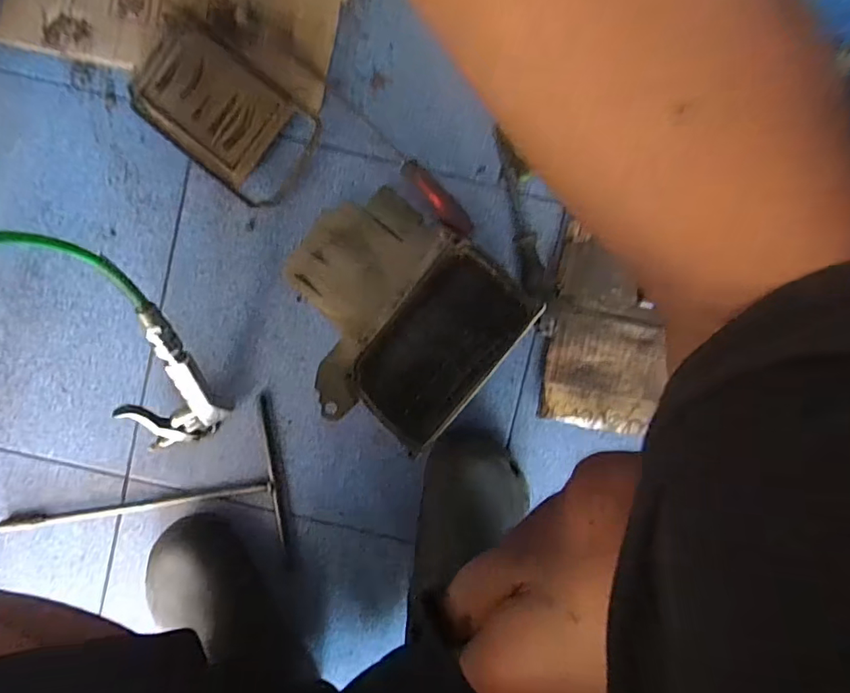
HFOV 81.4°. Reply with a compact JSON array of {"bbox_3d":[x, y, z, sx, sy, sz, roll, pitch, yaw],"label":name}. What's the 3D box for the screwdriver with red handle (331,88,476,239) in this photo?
[{"bbox_3d":[-0.021,-0.194,0.505,0.029,0.021,0.202,-42,93,3],"label":"screwdriver with red handle"}]

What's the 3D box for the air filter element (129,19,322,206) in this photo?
[{"bbox_3d":[-0.198,-0.236,0.500,0.180,0.037,0.120,38,93,-3],"label":"air filter element"}]

